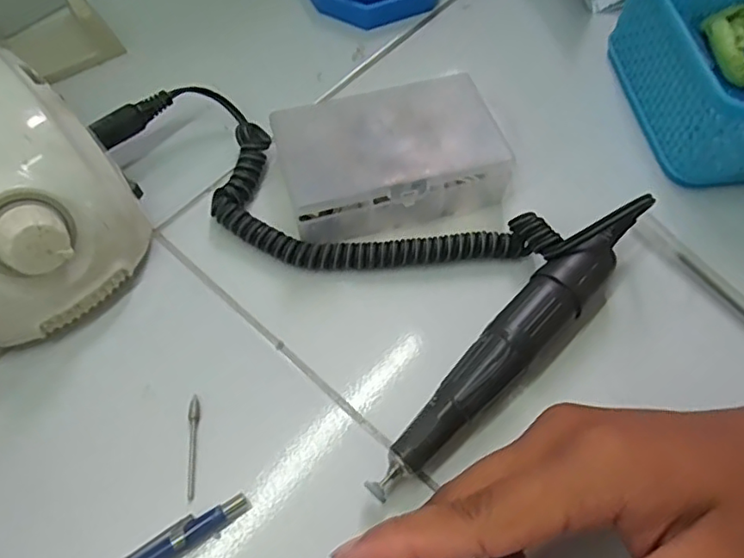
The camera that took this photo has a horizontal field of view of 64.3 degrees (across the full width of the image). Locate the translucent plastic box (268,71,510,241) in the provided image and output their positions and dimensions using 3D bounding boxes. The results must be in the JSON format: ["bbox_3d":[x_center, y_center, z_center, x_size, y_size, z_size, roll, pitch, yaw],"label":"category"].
[{"bbox_3d":[0.009,-0.066,0.320,0.113,0.038,0.071,-15,63,-9],"label":"translucent plastic box"}]

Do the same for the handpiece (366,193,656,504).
[{"bbox_3d":[0.068,0.028,0.278,0.188,0.032,0.026,-41,69,-20],"label":"handpiece"}]

